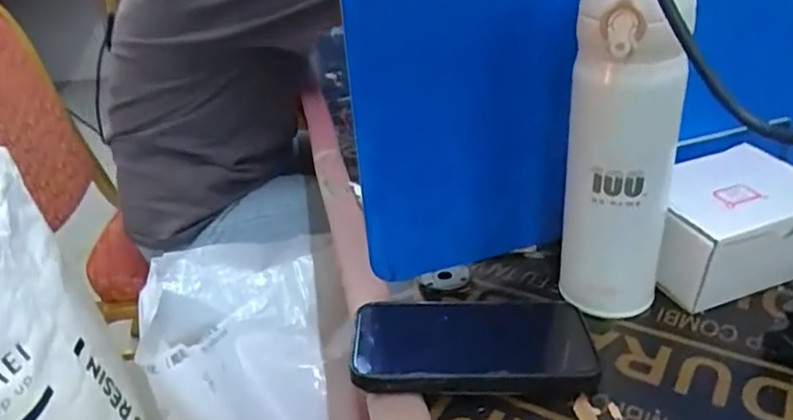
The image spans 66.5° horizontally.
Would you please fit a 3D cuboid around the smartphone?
[{"bbox_3d":[0.047,0.084,0.381,0.146,0.017,0.071,-1,29,1],"label":"smartphone"}]

